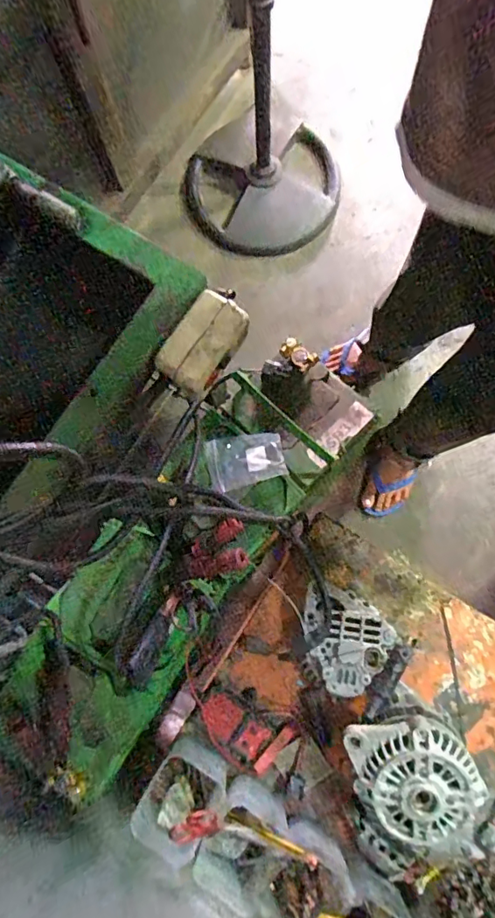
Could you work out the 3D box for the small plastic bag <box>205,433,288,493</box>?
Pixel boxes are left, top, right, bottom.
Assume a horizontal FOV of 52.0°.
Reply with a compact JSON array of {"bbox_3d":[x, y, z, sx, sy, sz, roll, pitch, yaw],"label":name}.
[{"bbox_3d":[-0.001,0.000,0.642,0.090,0.015,0.063,-15,79,-1],"label":"small plastic bag"}]

